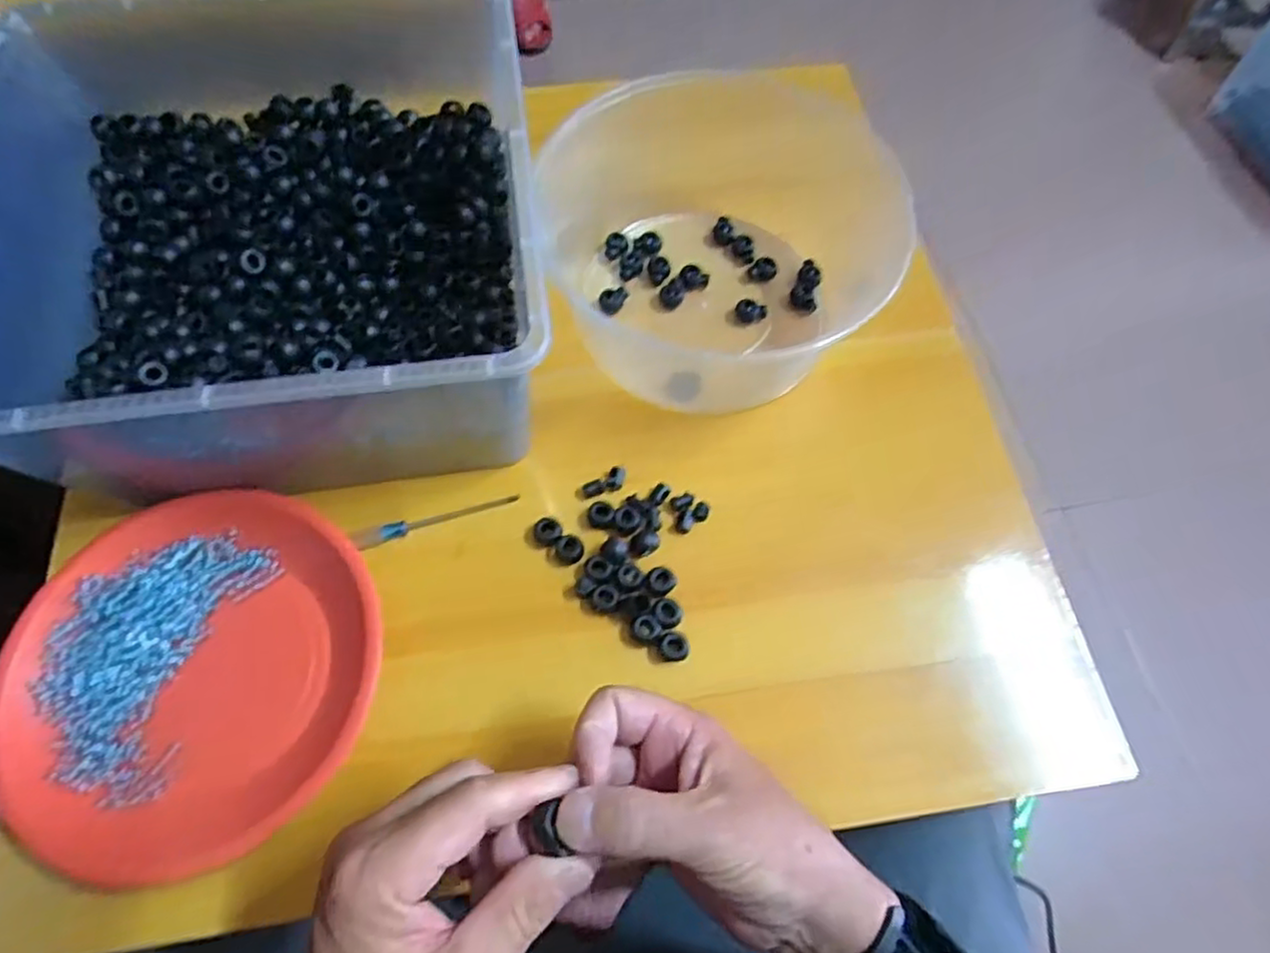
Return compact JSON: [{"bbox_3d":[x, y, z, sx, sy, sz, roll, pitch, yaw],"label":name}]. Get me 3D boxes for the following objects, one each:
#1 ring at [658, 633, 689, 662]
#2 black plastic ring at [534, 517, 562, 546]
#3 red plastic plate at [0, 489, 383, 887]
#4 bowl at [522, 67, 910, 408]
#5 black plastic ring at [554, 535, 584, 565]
[{"bbox_3d":[0.022,0.098,0.395,0.016,0.010,0.014,7,65,2],"label":"ring"},{"bbox_3d":[-0.054,0.034,0.425,0.017,0.013,0.014,-7,65,-5],"label":"black plastic ring"},{"bbox_3d":[-0.242,0.108,0.381,0.191,0.035,0.195,1,65,-1],"label":"red plastic plate"},{"bbox_3d":[0.062,-0.169,0.477,0.211,0.121,0.198,1,65,-1],"label":"bowl"},{"bbox_3d":[-0.040,0.044,0.419,0.017,0.011,0.017,1,65,-1],"label":"black plastic ring"}]

